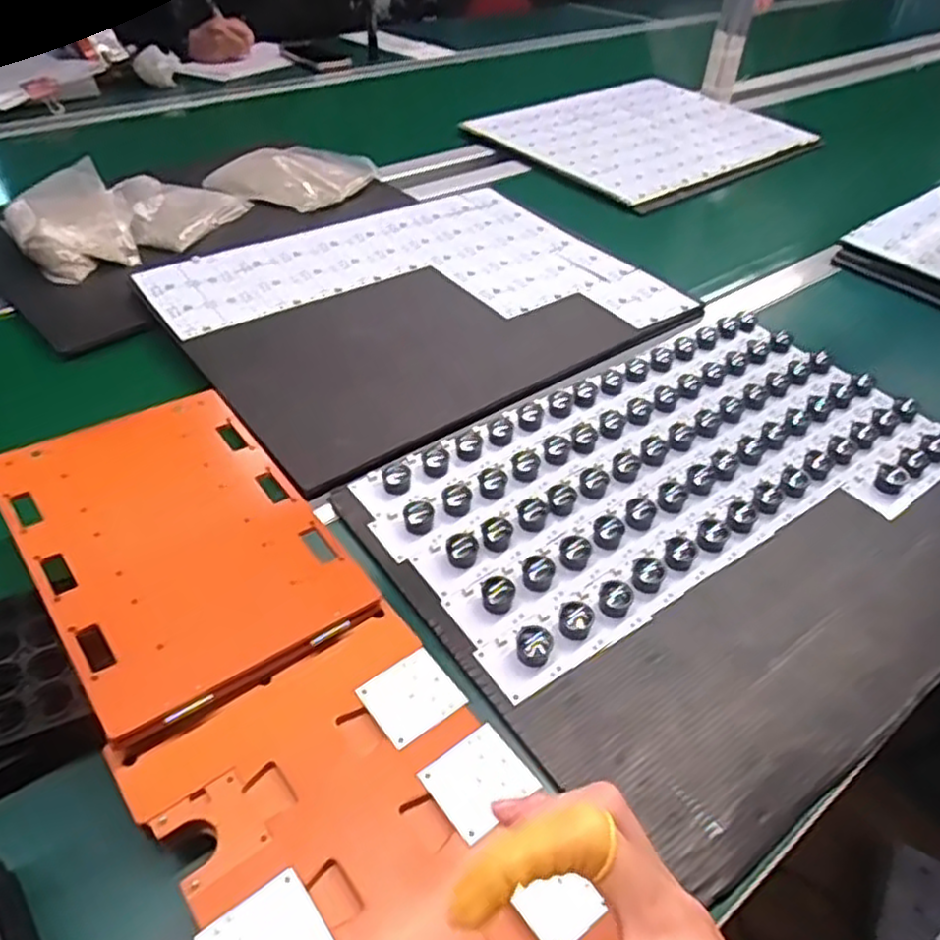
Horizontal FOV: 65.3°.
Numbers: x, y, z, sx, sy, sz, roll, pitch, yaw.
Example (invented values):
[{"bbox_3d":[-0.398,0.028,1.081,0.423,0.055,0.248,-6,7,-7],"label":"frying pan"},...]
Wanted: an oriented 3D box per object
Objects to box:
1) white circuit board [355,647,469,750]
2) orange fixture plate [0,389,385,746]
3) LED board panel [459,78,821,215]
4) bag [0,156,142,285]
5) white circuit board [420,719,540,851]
[{"bbox_3d":[-0.033,0.126,0.410,0.047,0.004,0.043,-27,51,-29],"label":"white circuit board"},{"bbox_3d":[-0.188,0.042,0.470,0.160,0.028,0.235,-27,53,-29],"label":"orange fixture plate"},{"bbox_3d":[0.283,-0.553,1.183,0.490,0.021,0.389,-32,53,-32],"label":"LED board panel"},{"bbox_3d":[-0.445,-0.277,0.811,0.116,0.047,0.163,-27,51,-29],"label":"bag"},{"bbox_3d":[0.005,0.159,0.376,0.048,0.004,0.044,-28,51,-30],"label":"white circuit board"}]

